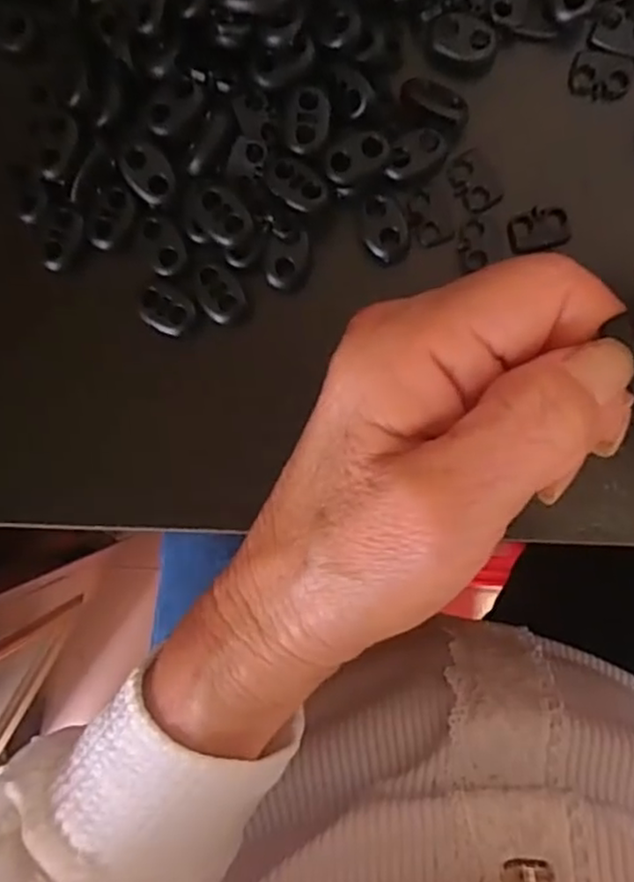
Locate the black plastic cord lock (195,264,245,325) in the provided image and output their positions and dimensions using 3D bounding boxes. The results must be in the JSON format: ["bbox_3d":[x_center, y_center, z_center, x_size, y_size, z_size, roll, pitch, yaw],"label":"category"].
[{"bbox_3d":[-0.031,-0.047,0.220,0.013,0.004,0.018,-33,88,4],"label":"black plastic cord lock"}]

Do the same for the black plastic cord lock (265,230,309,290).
[{"bbox_3d":[-0.009,-0.057,0.219,0.012,0.007,0.018,11,91,5],"label":"black plastic cord lock"}]

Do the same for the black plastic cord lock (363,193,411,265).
[{"bbox_3d":[0.022,-0.067,0.216,0.014,0.007,0.020,-8,90,5],"label":"black plastic cord lock"}]

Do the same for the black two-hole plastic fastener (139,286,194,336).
[{"bbox_3d":[-0.048,-0.041,0.221,0.017,0.004,0.012,27,92,4],"label":"black two-hole plastic fastener"}]

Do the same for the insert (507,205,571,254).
[{"bbox_3d":[0.069,-0.066,0.215,0.018,0.004,0.012,-10,89,5],"label":"insert"}]

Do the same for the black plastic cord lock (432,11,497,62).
[{"bbox_3d":[0.045,-0.125,0.214,0.019,0.005,0.011,13,91,5],"label":"black plastic cord lock"}]

